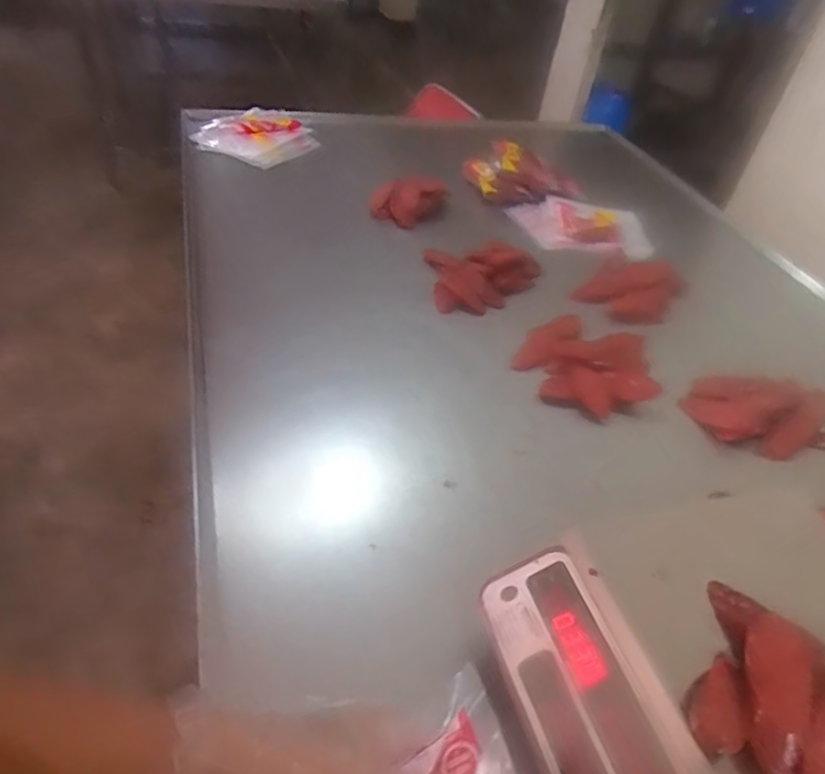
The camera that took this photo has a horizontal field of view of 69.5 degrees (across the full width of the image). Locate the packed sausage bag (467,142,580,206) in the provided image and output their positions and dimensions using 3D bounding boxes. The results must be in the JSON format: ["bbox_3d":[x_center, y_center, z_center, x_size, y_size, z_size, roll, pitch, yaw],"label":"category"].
[{"bbox_3d":[0.215,-0.413,1.175,0.229,0.083,0.067,13,43,5],"label":"packed sausage bag"}]

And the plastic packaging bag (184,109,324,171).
[{"bbox_3d":[-0.338,-0.529,1.260,0.265,0.038,0.248,-8,45,-18],"label":"plastic packaging bag"}]

